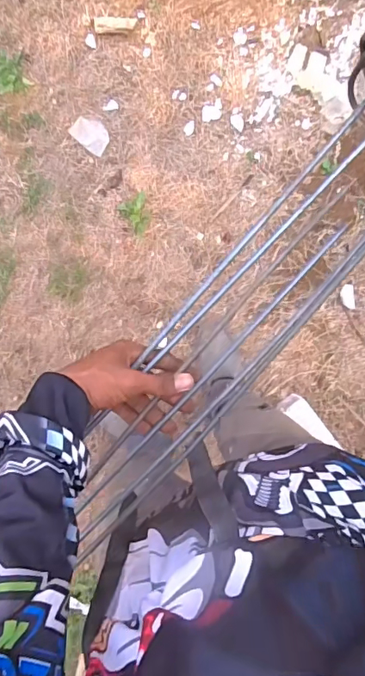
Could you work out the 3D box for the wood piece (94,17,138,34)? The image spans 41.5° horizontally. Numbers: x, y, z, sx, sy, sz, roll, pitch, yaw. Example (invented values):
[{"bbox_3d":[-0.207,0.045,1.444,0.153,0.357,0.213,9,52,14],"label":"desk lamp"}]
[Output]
[{"bbox_3d":[-0.152,-0.712,1.094,0.097,0.008,0.031,0,100,1],"label":"wood piece"}]

